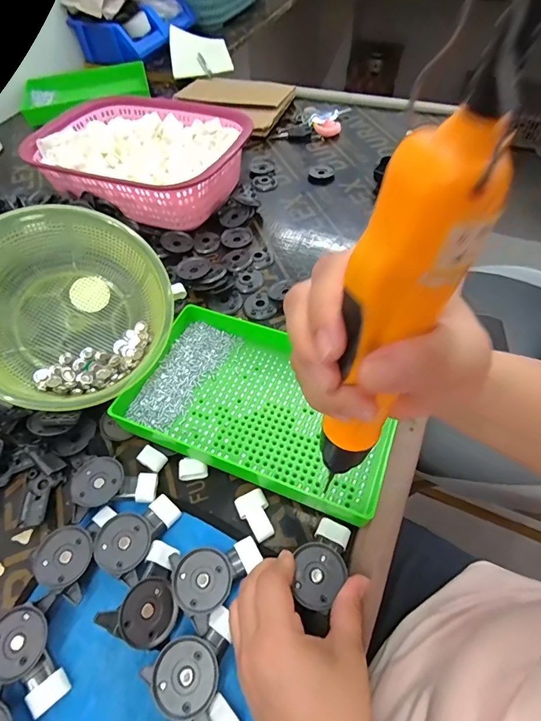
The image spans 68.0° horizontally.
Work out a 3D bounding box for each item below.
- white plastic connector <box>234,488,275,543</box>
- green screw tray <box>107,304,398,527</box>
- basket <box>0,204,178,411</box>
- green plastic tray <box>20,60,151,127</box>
[{"bbox_3d":[-0.011,0.131,0.338,0.026,0.012,0.040,-24,58,-14],"label":"white plastic connector"},{"bbox_3d":[-0.006,0.041,0.386,0.241,0.035,0.146,18,58,14],"label":"green screw tray"},{"bbox_3d":[-0.204,-0.048,0.397,0.198,0.076,0.198,4,72,-12],"label":"basket"},{"bbox_3d":[-0.377,-0.557,0.825,0.249,0.040,0.137,-15,56,-7],"label":"green plastic tray"}]

